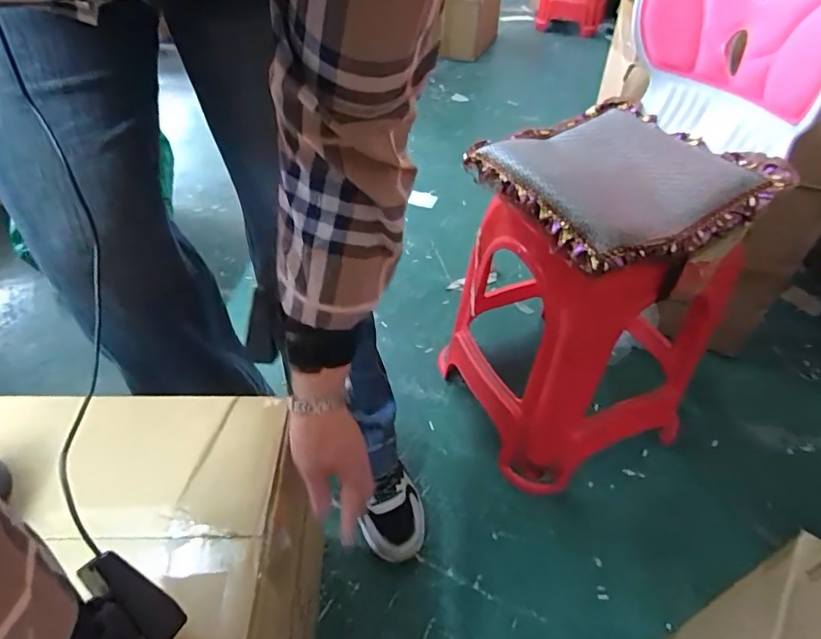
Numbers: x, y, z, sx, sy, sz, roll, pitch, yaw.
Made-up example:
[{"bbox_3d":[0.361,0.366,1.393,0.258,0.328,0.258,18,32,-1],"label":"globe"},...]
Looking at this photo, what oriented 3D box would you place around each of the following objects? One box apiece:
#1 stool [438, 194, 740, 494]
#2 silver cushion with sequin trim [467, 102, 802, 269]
[{"bbox_3d":[0.284,-0.005,0.830,0.343,0.461,0.320,-17,47,-19],"label":"stool"},{"bbox_3d":[0.270,-0.203,0.666,0.305,0.048,0.311,-19,46,-20],"label":"silver cushion with sequin trim"}]

